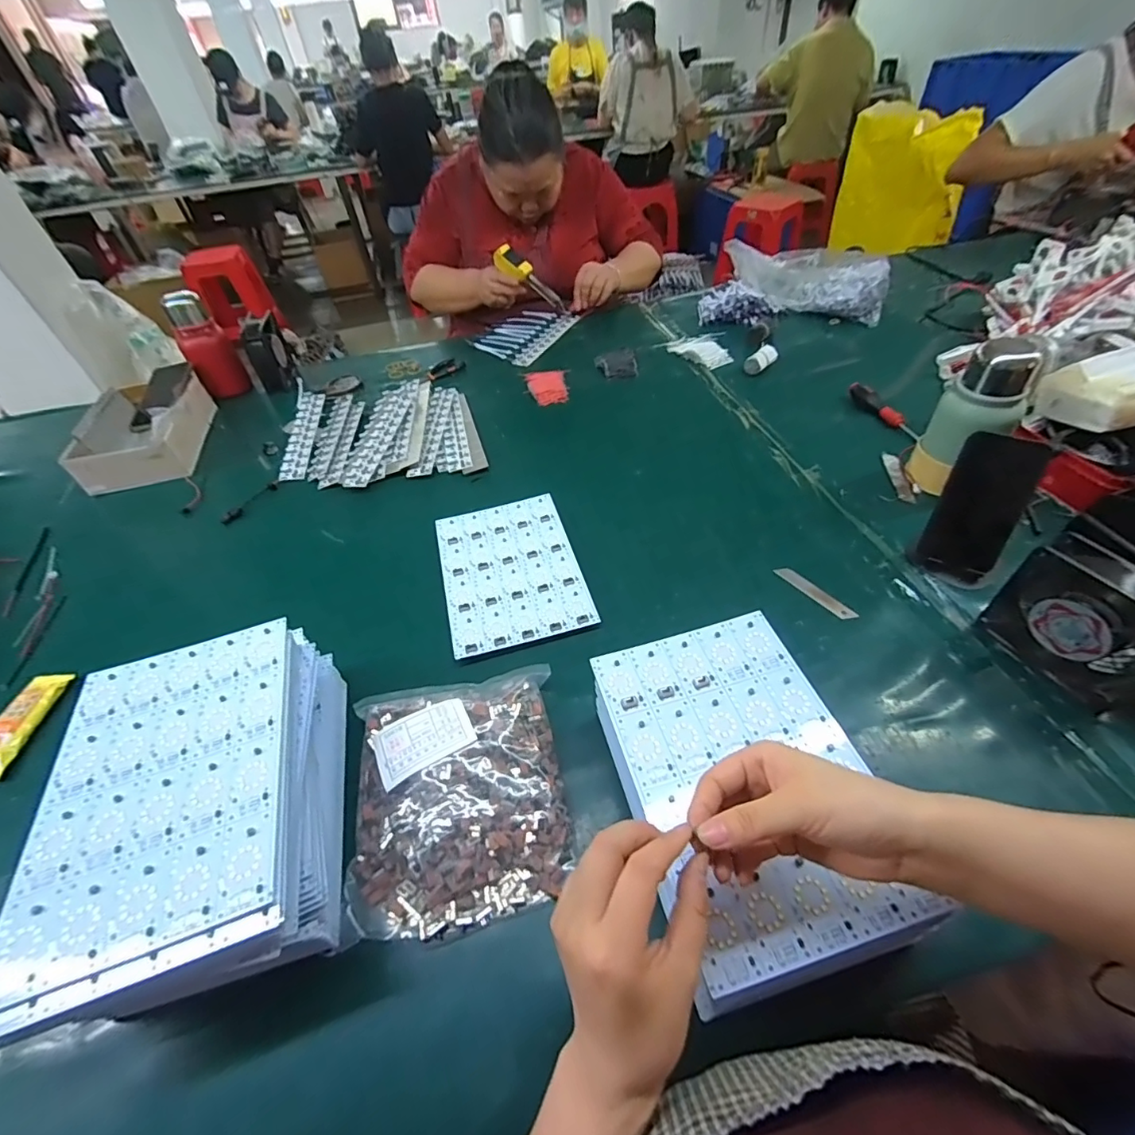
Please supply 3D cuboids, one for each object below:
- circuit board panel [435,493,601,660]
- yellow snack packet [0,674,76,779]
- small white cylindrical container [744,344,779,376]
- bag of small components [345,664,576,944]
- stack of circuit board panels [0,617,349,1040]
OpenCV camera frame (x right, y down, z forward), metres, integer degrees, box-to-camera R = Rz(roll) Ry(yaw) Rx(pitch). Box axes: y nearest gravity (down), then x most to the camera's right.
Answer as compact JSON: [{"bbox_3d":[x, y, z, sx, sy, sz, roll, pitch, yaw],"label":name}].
[{"bbox_3d":[-0.073,-0.001,0.643,0.165,0.010,0.238,-15,49,-7],"label":"circuit board panel"},{"bbox_3d":[-0.583,0.165,0.534,0.041,0.021,0.119,-4,49,2],"label":"yellow snack packet"},{"bbox_3d":[0.359,-0.385,0.935,0.071,0.035,0.033,-37,56,-24],"label":"small white cylindrical container"},{"bbox_3d":[-0.097,0.191,0.446,0.180,0.044,0.207,-10,49,-3],"label":"bag of small components"},{"bbox_3d":[-0.290,0.188,0.412,0.166,0.111,0.251,-15,50,-8],"label":"stack of circuit board panels"}]

